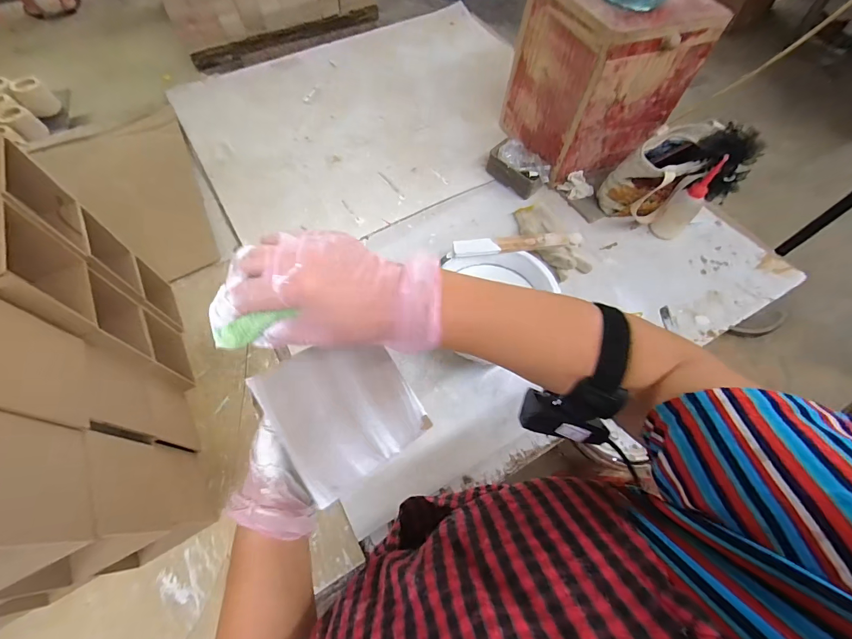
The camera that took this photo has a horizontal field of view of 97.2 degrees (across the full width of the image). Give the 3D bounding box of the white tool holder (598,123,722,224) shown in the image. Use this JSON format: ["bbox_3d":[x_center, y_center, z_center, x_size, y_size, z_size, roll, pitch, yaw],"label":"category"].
[{"bbox_3d":[0.454,-0.278,0.752,0.147,0.169,0.097,-22,71,-8],"label":"white tool holder"}]

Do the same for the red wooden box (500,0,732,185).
[{"bbox_3d":[0.349,-0.498,0.780,0.267,0.316,0.277,-20,71,-7],"label":"red wooden box"}]

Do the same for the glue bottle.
[{"bbox_3d":[0.504,-0.226,0.729,0.059,0.164,0.049,5,62,1],"label":"glue bottle"}]

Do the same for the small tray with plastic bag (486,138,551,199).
[{"bbox_3d":[0.204,-0.330,0.823,0.138,0.071,0.059,40,67,18],"label":"small tray with plastic bag"}]

